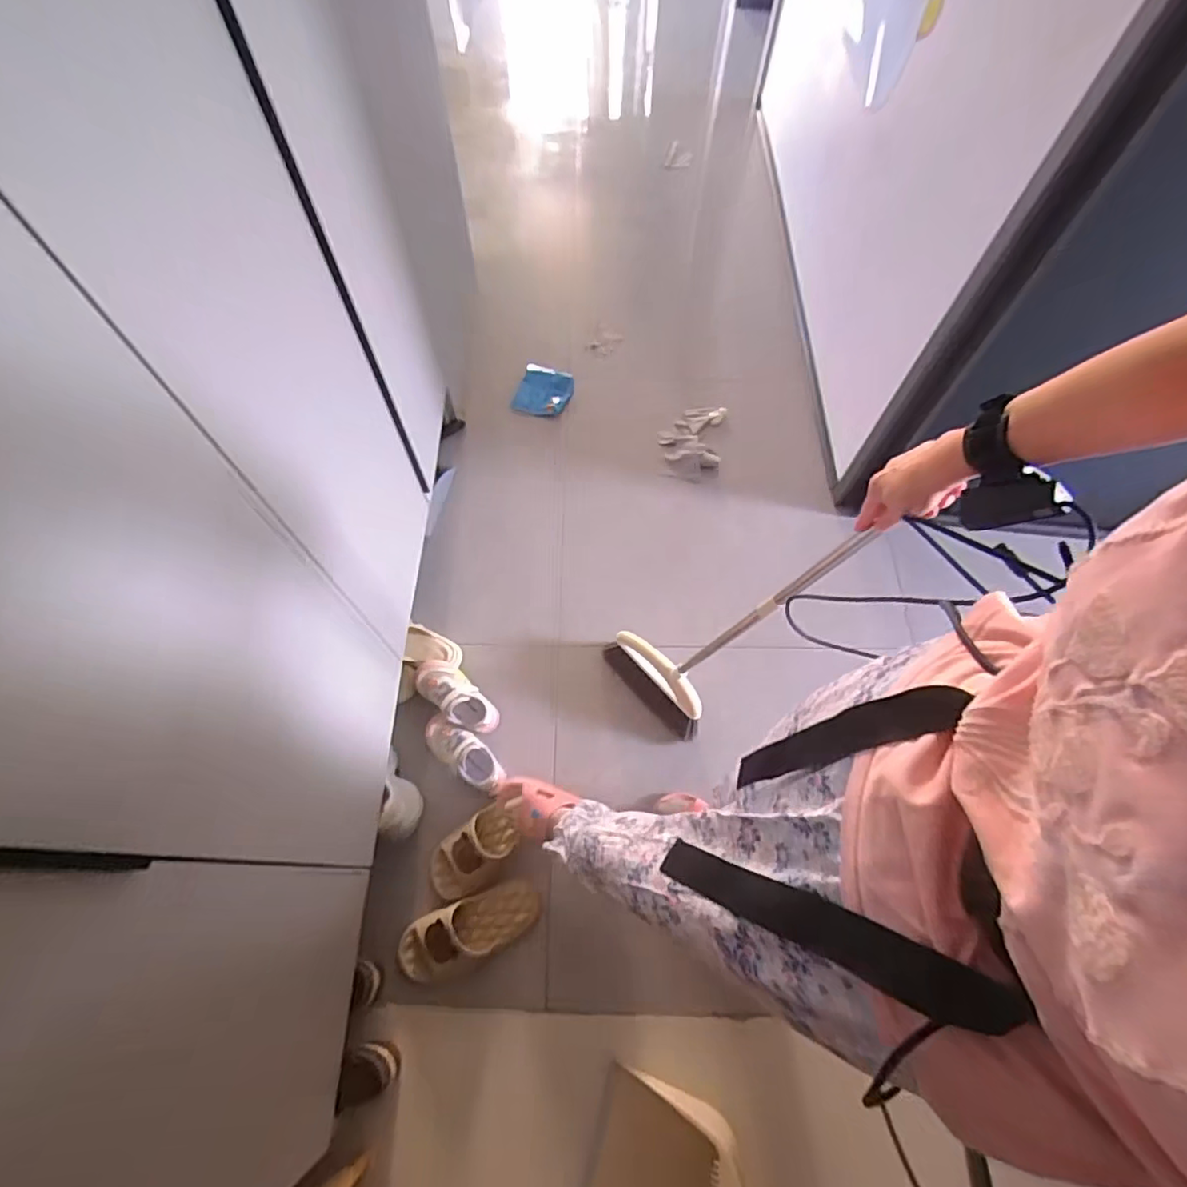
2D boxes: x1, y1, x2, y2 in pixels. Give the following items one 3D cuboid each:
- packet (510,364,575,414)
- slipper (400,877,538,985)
[{"bbox_3d":[-0.137,-0.562,1.654,0.142,0.022,0.158,18,77,-10],"label":"packet"},{"bbox_3d":[-0.225,0.604,1.058,0.265,0.055,0.110,-17,62,-12],"label":"slipper"}]

